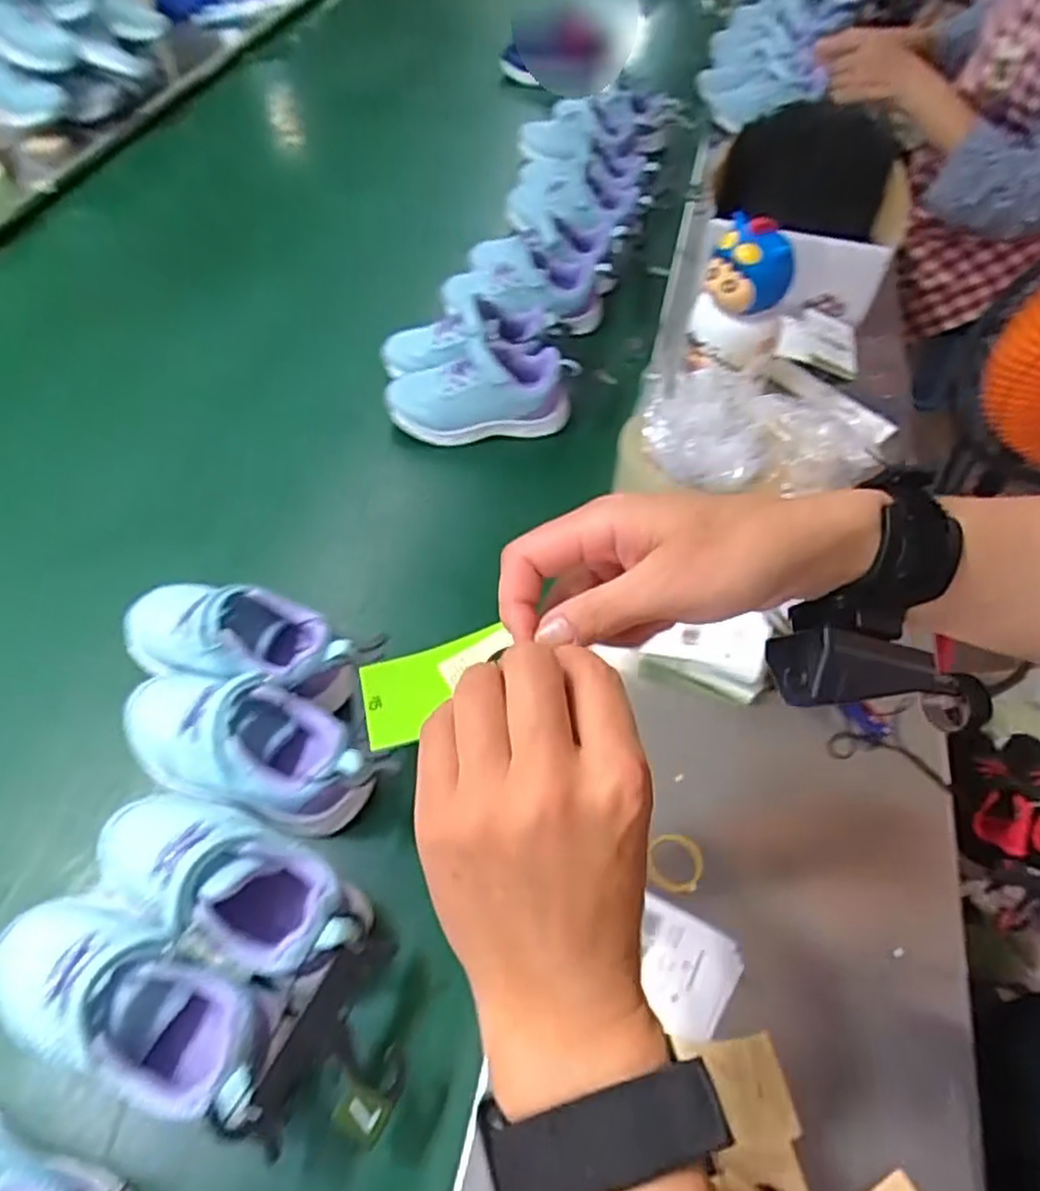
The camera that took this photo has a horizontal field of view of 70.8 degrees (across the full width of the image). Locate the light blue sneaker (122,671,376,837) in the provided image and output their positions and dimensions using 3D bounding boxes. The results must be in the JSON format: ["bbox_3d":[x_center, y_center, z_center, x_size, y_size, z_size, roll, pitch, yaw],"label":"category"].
[{"bbox_3d":[-0.168,0.090,0.454,0.170,0.061,0.070,16,58,9],"label":"light blue sneaker"}]

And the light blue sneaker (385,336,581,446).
[{"bbox_3d":[-0.036,-0.188,0.674,0.170,0.066,0.077,-6,57,-5],"label":"light blue sneaker"}]

